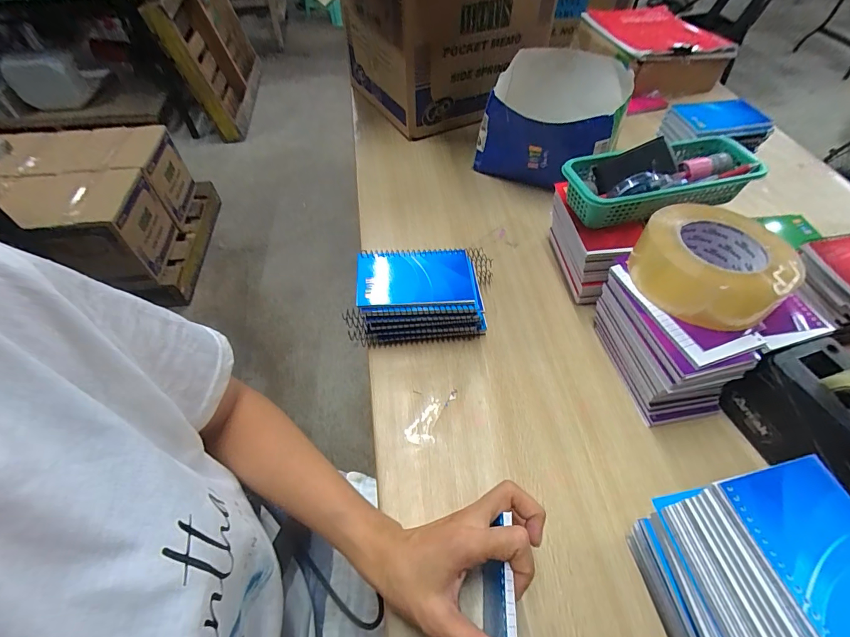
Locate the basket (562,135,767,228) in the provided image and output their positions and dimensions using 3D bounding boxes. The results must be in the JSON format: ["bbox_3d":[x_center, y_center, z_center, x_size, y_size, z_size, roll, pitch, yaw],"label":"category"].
[{"bbox_3d":[0.276,-0.164,0.469,0.228,0.049,0.090,-12,54,-10],"label":"basket"}]

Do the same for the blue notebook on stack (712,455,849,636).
[{"bbox_3d":[0.250,0.153,0.235,0.082,0.007,0.129,-10,53,-9],"label":"blue notebook on stack"}]

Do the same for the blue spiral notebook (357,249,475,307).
[{"bbox_3d":[-0.013,-0.048,0.468,0.130,0.011,0.082,-3,53,-3],"label":"blue spiral notebook"}]

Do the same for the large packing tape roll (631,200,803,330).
[{"bbox_3d":[0.275,-0.053,0.392,0.116,0.051,0.131,-32,60,-23],"label":"large packing tape roll"}]

